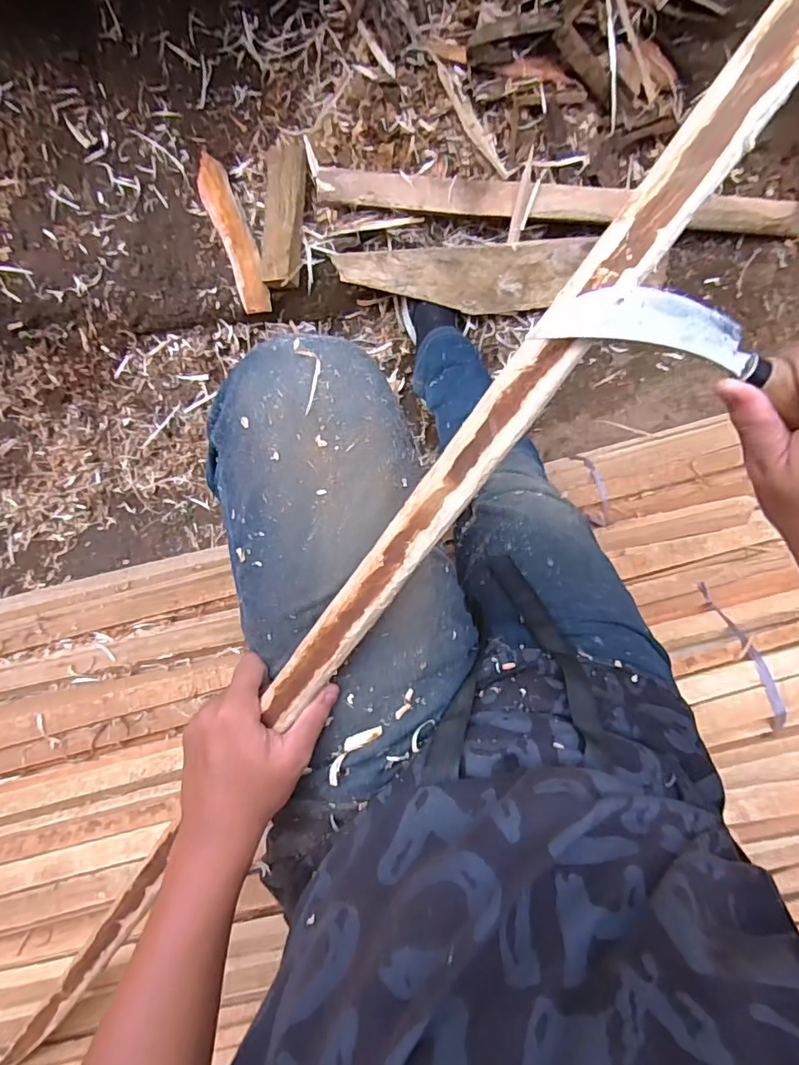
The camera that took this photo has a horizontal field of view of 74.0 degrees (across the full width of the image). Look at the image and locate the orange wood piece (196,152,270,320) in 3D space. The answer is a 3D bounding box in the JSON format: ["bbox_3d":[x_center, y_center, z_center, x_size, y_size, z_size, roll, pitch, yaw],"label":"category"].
[{"bbox_3d":[-0.281,-0.503,0.894,0.056,0.016,0.265,-20,96,4],"label":"orange wood piece"}]

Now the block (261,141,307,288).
[{"bbox_3d":[-0.193,-0.528,0.873,0.068,0.034,0.242,2,97,2],"label":"block"}]

